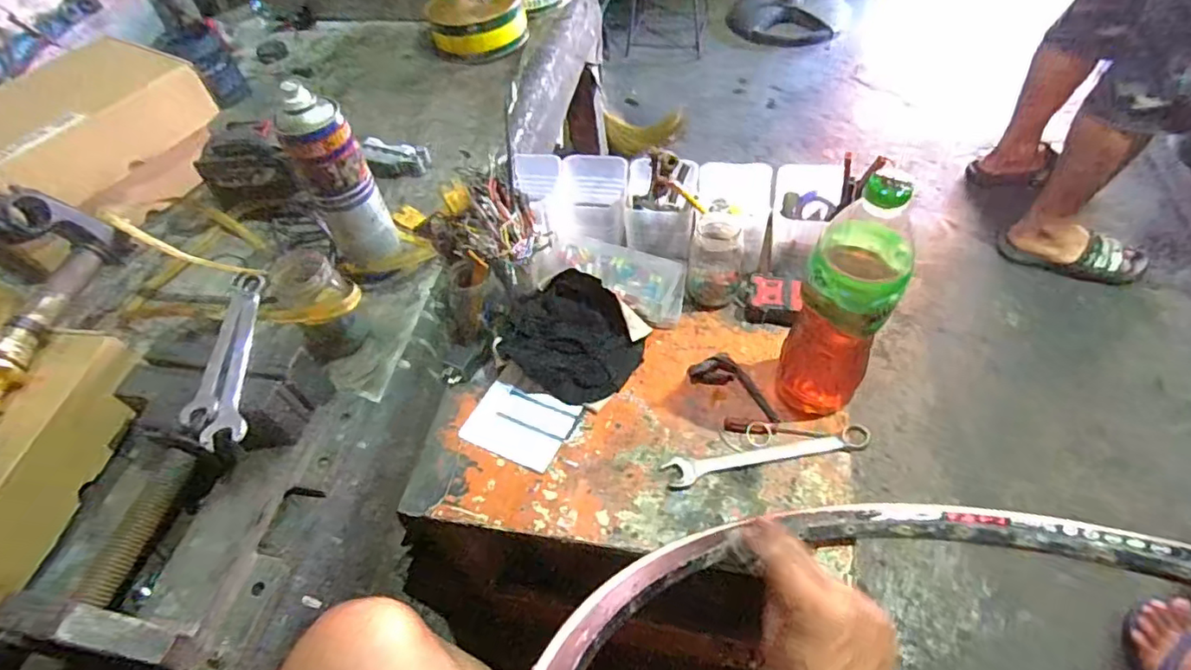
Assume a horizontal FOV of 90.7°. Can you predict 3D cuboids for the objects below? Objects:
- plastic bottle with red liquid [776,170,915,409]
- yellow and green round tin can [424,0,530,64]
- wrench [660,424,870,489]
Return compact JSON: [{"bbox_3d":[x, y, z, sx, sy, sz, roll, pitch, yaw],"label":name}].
[{"bbox_3d":[0.226,-0.026,0.535,0.076,0.258,0.086,14,55,15],"label":"plastic bottle with red liquid"},{"bbox_3d":[-0.203,-0.540,1.011,0.161,0.066,0.165,-2,53,3],"label":"yellow and green round tin can"},{"bbox_3d":[0.173,0.121,0.591,0.200,0.017,0.031,-9,53,-2],"label":"wrench"}]

